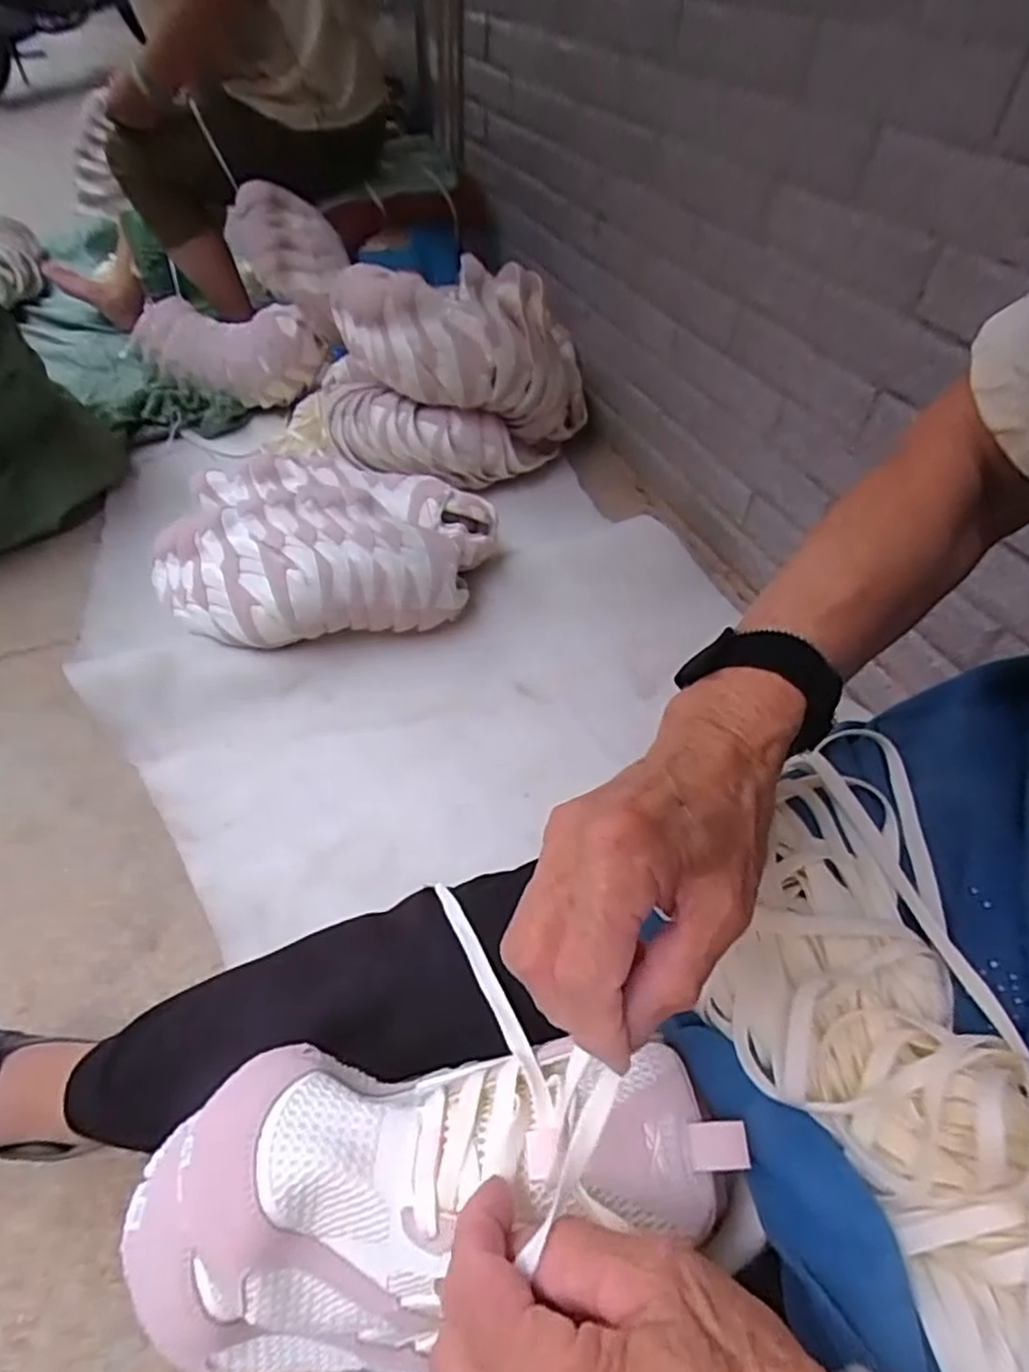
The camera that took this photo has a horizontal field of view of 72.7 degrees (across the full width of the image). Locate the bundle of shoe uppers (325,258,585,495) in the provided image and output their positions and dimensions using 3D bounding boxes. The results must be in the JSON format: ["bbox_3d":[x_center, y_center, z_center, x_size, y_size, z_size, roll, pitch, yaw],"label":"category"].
[{"bbox_3d":[-0.111,-0.481,1.099,0.432,0.262,0.205,3,50,5],"label":"bundle of shoe uppers"}]

